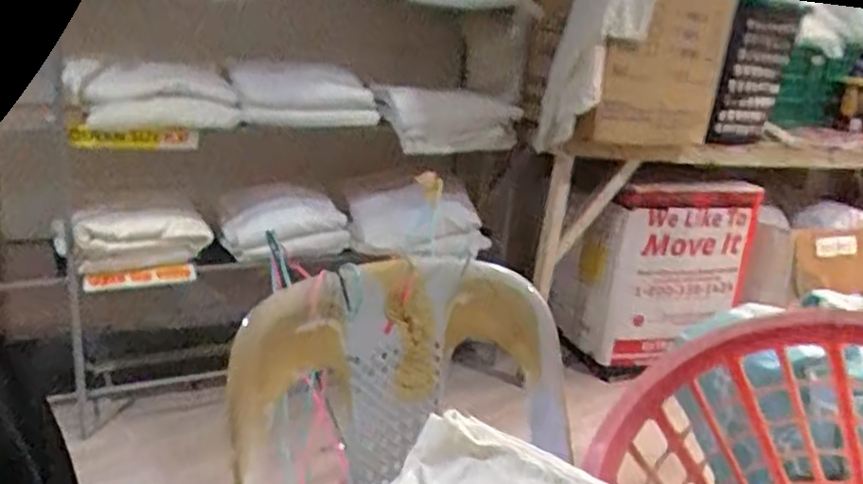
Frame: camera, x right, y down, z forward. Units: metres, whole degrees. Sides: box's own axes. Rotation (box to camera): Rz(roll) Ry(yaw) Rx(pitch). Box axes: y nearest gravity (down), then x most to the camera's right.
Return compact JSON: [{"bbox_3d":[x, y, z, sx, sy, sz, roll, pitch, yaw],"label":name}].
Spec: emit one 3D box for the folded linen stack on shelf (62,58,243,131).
[{"bbox_3d":[-0.612,-0.326,1.570,0.358,0.126,0.201,0,19,-13],"label":"folded linen stack on shelf"}]

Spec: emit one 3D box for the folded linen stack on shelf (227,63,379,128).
[{"bbox_3d":[-0.287,-0.335,1.638,0.337,0.123,0.232,-1,19,-17],"label":"folded linen stack on shelf"}]

